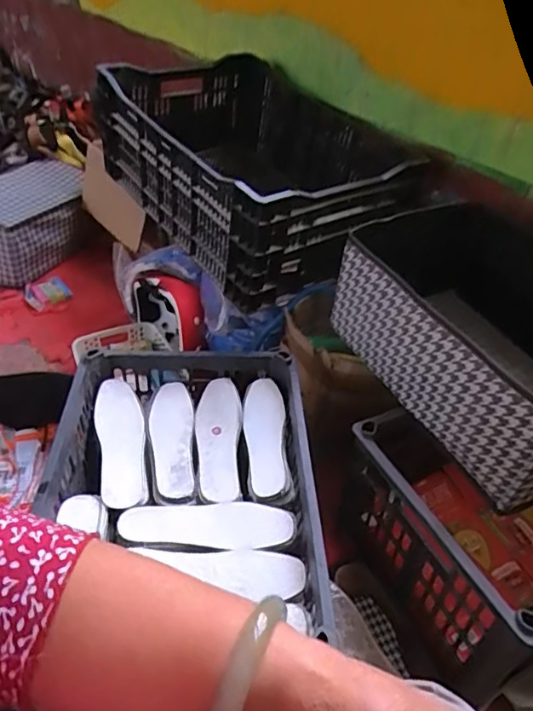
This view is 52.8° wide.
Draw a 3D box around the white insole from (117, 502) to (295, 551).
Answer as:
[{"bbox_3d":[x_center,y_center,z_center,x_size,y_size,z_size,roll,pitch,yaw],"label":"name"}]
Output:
[{"bbox_3d":[-0.078,0.221,0.698,0.217,0.012,0.068,-2,37,-2],"label":"white insole"}]

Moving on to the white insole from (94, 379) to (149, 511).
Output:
[{"bbox_3d":[-0.215,0.123,0.795,0.068,0.013,0.233,-7,42,-15],"label":"white insole"}]

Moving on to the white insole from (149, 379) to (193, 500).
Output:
[{"bbox_3d":[-0.145,0.124,0.810,0.065,0.016,0.214,-1,40,-8],"label":"white insole"}]

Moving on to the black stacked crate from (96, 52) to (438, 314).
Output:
[{"bbox_3d":[-0.013,-0.393,1.123,0.472,0.252,0.579,-23,48,-30],"label":"black stacked crate"}]

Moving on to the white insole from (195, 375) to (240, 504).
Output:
[{"bbox_3d":[-0.074,0.121,0.810,0.065,0.030,0.218,2,40,-4],"label":"white insole"}]

